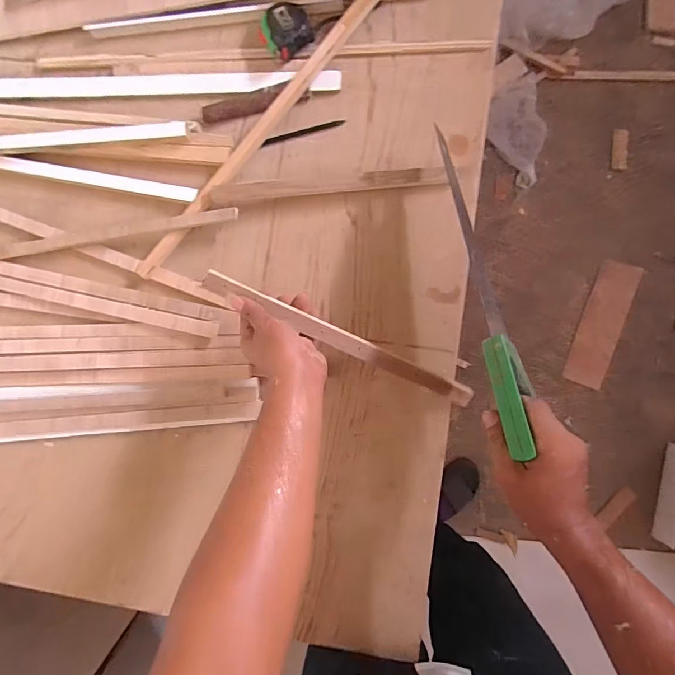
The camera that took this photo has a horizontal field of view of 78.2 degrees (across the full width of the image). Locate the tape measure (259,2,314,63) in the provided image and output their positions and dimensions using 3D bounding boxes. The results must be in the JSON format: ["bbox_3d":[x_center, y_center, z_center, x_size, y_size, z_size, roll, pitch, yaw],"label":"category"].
[{"bbox_3d":[-0.075,-0.446,0.600,0.068,0.031,0.070,0,88,5],"label":"tape measure"}]

